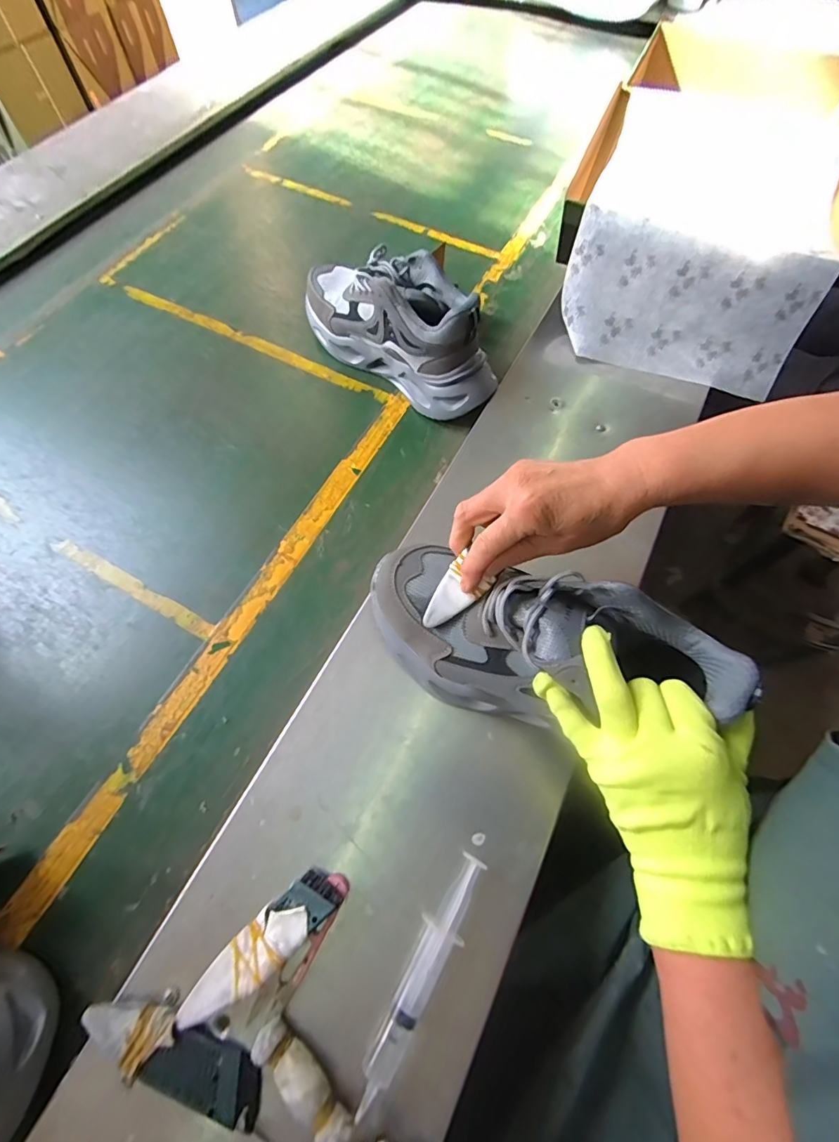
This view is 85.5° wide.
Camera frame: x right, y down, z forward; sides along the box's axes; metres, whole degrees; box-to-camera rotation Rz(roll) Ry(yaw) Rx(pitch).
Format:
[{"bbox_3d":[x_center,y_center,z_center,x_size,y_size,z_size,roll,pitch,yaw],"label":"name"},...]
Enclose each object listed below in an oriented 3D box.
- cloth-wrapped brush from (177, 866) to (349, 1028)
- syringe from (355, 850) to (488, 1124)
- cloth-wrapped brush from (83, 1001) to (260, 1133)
[{"bbox_3d":[-0.111,0.271,0.331,0.127,0.020,0.034,-41,69,-12],"label":"cloth-wrapped brush"},{"bbox_3d":[0.004,0.287,0.327,0.029,0.022,0.156,23,71,14],"label":"syringe"},{"bbox_3d":[-0.165,0.325,0.305,0.126,0.019,0.034,17,70,12],"label":"cloth-wrapped brush"}]

